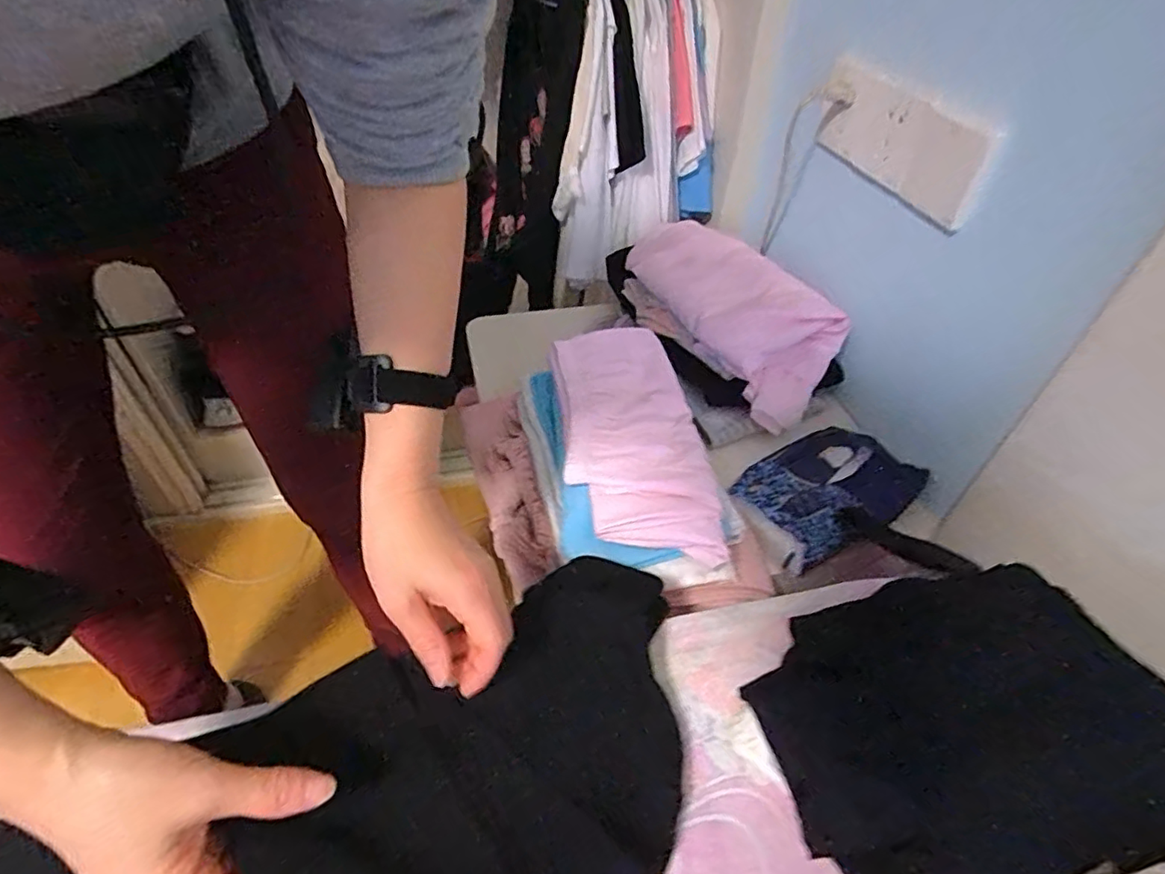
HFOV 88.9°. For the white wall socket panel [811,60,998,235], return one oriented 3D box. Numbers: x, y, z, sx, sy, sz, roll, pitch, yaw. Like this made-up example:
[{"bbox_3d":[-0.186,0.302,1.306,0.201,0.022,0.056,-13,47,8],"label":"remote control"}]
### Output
[{"bbox_3d":[0.308,-0.294,0.588,0.020,0.094,0.230,-10,46,-12],"label":"white wall socket panel"}]

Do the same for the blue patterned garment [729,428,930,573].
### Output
[{"bbox_3d":[0.256,0.049,0.633,0.185,0.032,0.135,-20,49,-21],"label":"blue patterned garment"}]

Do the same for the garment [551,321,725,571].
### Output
[{"bbox_3d":[0.049,-0.008,0.586,0.139,0.052,0.276,-5,45,-7],"label":"garment"}]

